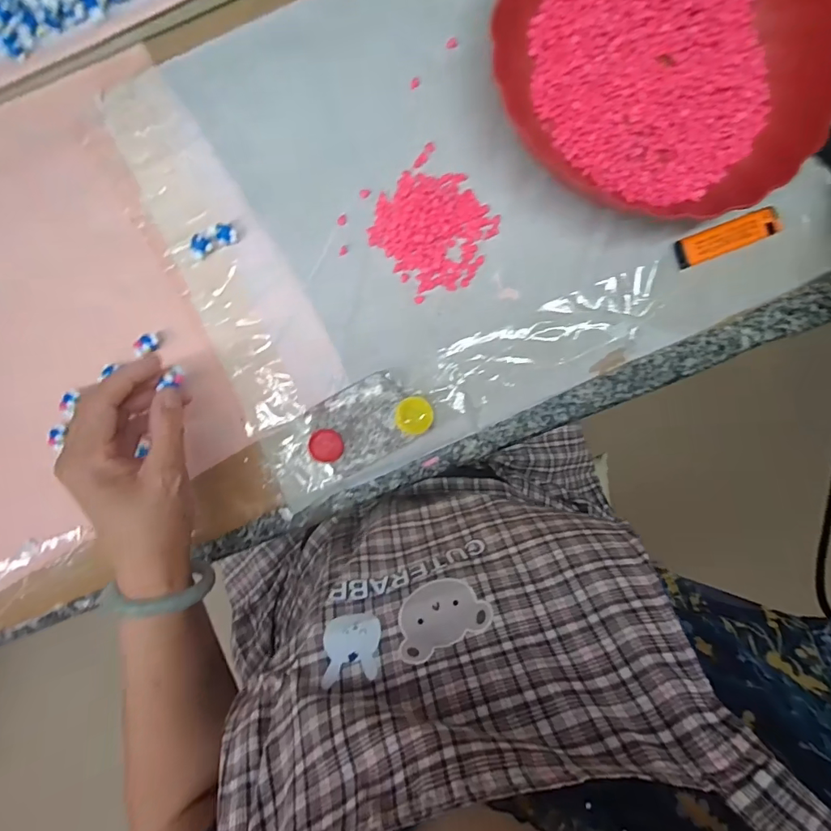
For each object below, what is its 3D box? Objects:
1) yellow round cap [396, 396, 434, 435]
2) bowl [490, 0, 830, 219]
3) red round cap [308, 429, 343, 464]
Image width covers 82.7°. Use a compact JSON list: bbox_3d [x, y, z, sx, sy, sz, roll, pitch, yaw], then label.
[{"bbox_3d":[-0.001,0.000,0.368,0.028,0.009,0.029,0,94,-3],"label":"yellow round cap"},{"bbox_3d":[0.181,-0.271,0.339,0.239,0.046,0.219,0,94,-3],"label":"bowl"},{"bbox_3d":[-0.069,0.024,0.366,0.025,0.004,0.025,0,94,-3],"label":"red round cap"}]

